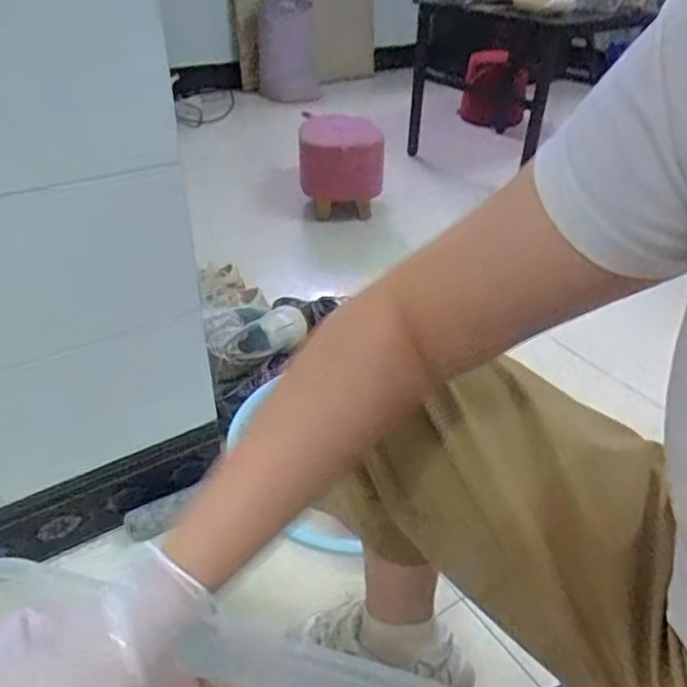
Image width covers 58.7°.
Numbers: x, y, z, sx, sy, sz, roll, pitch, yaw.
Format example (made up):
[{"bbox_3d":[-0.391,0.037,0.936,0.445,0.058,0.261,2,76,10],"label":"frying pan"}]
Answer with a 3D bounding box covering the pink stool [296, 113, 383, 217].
[{"bbox_3d":[-0.005,-0.554,1.909,0.256,0.262,0.272,2,35,1],"label":"pink stool"}]

